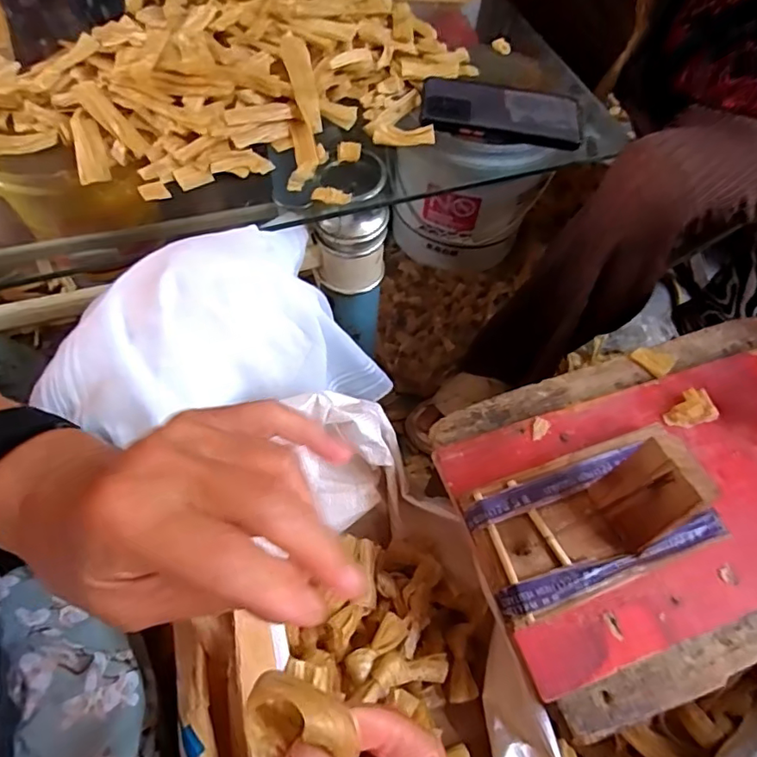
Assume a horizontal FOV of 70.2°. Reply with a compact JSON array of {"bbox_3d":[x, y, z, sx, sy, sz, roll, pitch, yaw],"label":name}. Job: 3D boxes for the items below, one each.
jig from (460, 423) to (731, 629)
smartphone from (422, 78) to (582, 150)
[{"bbox_3d":[0.144,0.074,0.326,0.158,0.078,0.085,-17,63,-13],"label":"jig"},{"bbox_3d":[0.128,-0.283,0.564,0.160,0.016,0.084,8,60,1],"label":"smartphone"}]

